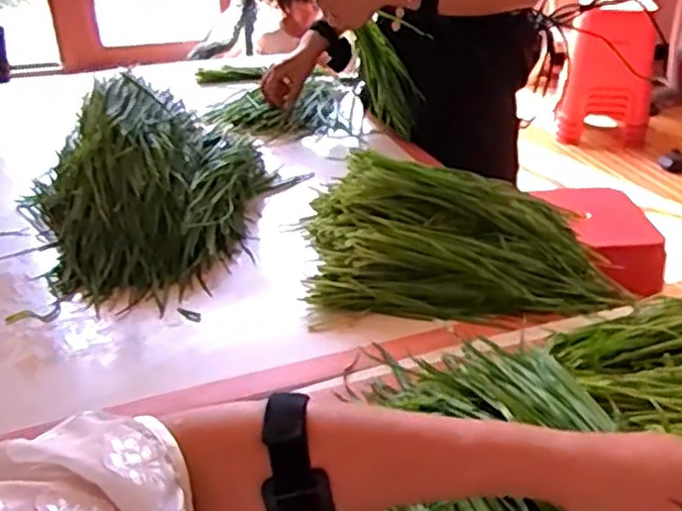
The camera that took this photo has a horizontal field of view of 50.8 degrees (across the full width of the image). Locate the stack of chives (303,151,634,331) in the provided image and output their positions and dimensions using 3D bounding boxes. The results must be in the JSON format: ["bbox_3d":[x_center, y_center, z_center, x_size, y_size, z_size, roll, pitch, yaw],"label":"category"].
[{"bbox_3d":[0.130,-0.023,0.805,0.335,0.103,0.199,-2,30,0],"label":"stack of chives"}]

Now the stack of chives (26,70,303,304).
[{"bbox_3d":[-0.218,-0.098,0.912,0.354,0.143,0.323,-16,34,-22],"label":"stack of chives"}]

